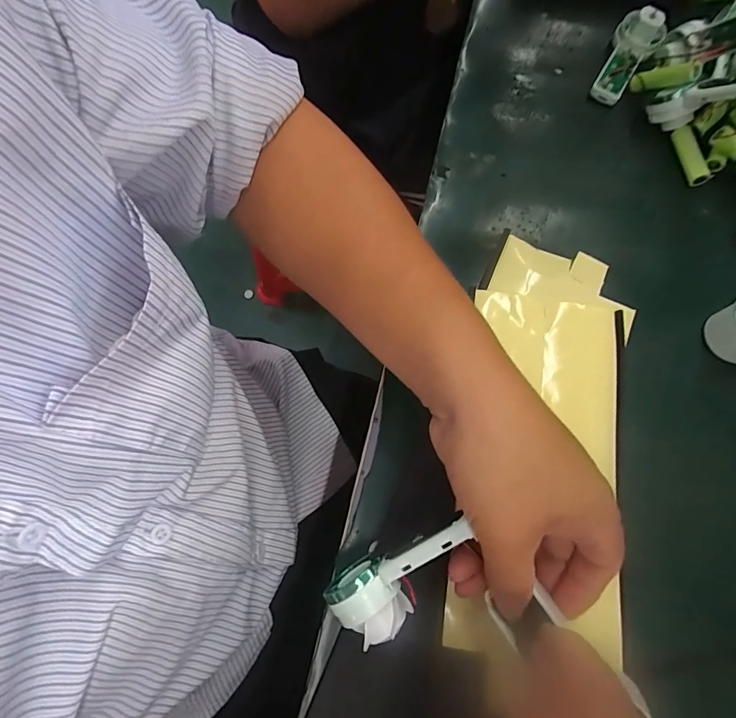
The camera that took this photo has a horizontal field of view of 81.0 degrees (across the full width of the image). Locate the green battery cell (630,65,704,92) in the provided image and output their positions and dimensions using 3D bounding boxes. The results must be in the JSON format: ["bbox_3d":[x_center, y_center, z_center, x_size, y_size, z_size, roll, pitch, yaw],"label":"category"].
[{"bbox_3d":[0.240,-0.228,0.350,0.013,0.012,0.047,-45,38,-13],"label":"green battery cell"}]

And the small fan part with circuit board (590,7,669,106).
[{"bbox_3d":[0.224,-0.258,0.369,0.046,0.043,0.080,31,74,9],"label":"small fan part with circuit board"}]

